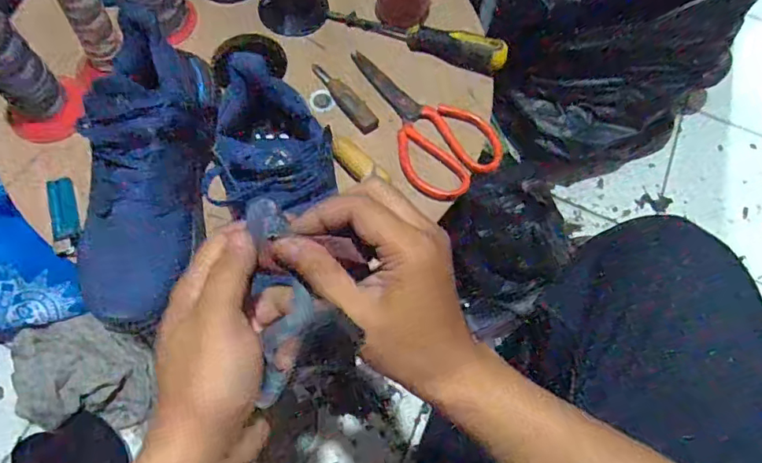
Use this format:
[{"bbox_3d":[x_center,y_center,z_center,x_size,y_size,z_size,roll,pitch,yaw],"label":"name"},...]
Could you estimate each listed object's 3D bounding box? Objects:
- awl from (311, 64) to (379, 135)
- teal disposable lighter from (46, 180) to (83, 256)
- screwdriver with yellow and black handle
[{"bbox_3d":[-0.038,-0.148,0.581,0.025,0.009,0.099,-32,73,-15],"label":"awl"},{"bbox_3d":[-0.309,-0.014,0.522,0.021,0.015,0.075,-9,82,-7],"label":"teal disposable lighter"},{"bbox_3d":[0.042,-0.222,0.602,0.203,0.036,0.026,22,68,6],"label":"screwdriver with yellow and black handle"}]

